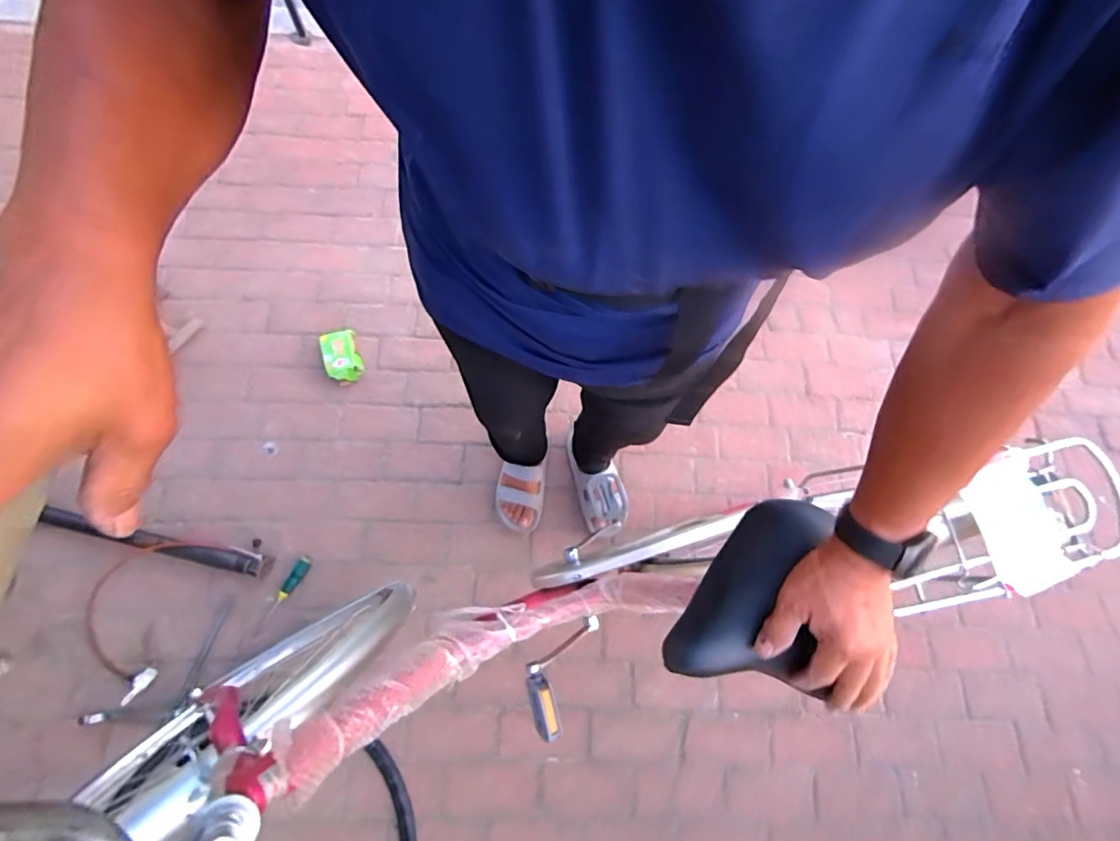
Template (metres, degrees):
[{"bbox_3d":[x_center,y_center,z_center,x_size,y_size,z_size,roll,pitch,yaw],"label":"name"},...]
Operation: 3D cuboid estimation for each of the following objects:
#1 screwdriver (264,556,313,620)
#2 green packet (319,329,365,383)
[{"bbox_3d":[-0.592,0.361,1.120,0.032,0.019,0.158,35,87,9],"label":"screwdriver"},{"bbox_3d":[-0.557,-0.161,1.323,0.092,0.048,0.139,-20,76,-12],"label":"green packet"}]

